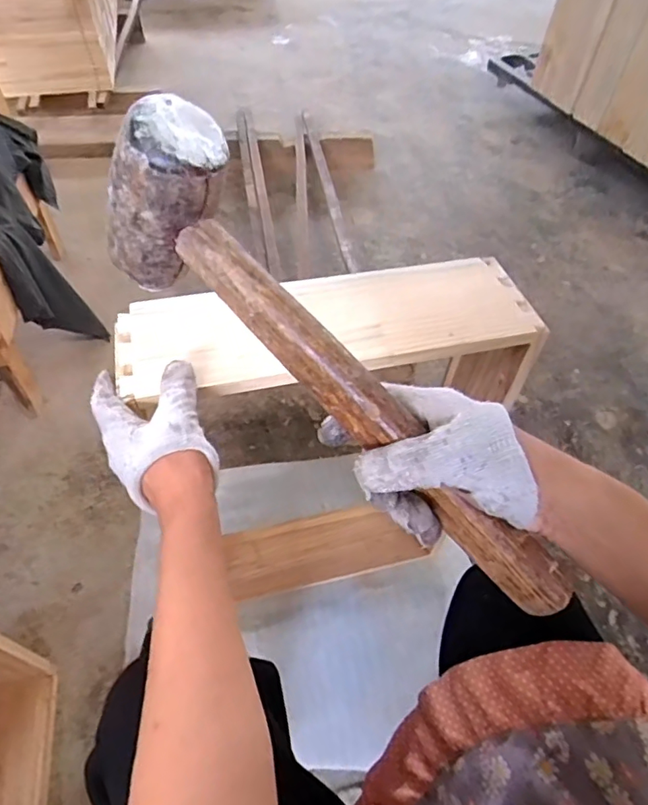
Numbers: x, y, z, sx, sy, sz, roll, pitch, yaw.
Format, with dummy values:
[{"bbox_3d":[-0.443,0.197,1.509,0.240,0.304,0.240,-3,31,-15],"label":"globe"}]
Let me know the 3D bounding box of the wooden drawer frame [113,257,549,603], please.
[{"bbox_3d":[0.001,0.080,0.699,0.385,0.546,0.143,-13,56,-14],"label":"wooden drawer frame"}]

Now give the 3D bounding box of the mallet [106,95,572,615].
[{"bbox_3d":[0.013,-0.002,0.302,0.354,0.087,0.050,47,60,-4],"label":"mallet"}]

